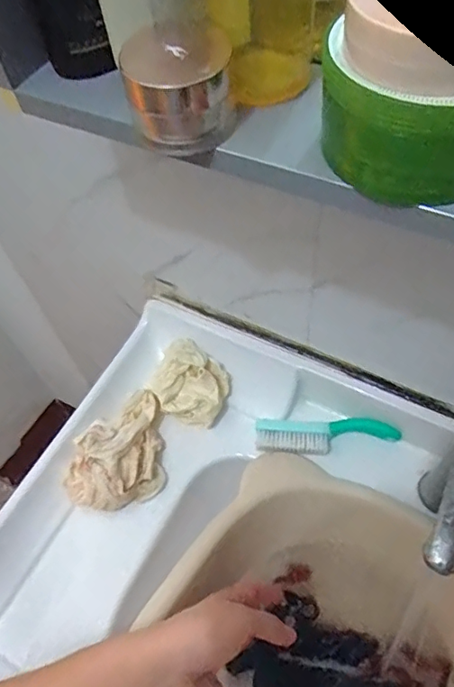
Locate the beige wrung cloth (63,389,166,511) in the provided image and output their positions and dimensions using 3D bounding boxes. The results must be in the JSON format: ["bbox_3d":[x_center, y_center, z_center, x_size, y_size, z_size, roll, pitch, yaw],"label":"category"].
[{"bbox_3d":[-0.110,0.123,0.581,0.083,0.069,0.140,32,65,23],"label":"beige wrung cloth"}]

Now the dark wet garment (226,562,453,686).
[{"bbox_3d":[0.109,0.316,0.501,0.174,0.037,0.129,29,64,22],"label":"dark wet garment"}]

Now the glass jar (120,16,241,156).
[{"bbox_3d":[-0.026,-0.143,0.293,0.058,0.045,0.059,-9,57,-1],"label":"glass jar"}]

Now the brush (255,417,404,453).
[{"bbox_3d":[0.114,0.101,0.589,0.158,0.025,0.035,-6,57,1],"label":"brush"}]

